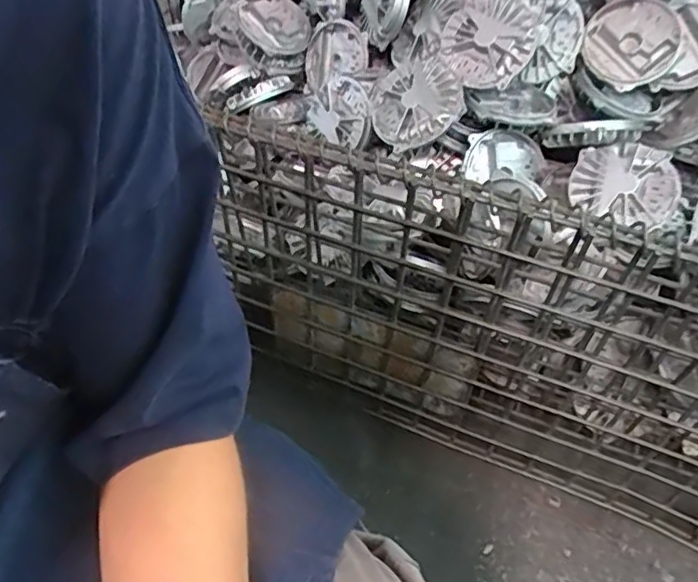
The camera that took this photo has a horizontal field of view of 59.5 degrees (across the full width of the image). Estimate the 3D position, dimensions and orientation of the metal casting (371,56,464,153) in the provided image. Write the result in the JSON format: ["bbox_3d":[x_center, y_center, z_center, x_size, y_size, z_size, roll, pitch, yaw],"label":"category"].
[{"bbox_3d":[0.077,-0.224,0.725,0.106,0.021,0.122,-39,53,13],"label":"metal casting"}]

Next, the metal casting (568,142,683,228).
[{"bbox_3d":[0.289,-0.110,0.640,0.104,0.024,0.094,9,76,15],"label":"metal casting"}]

